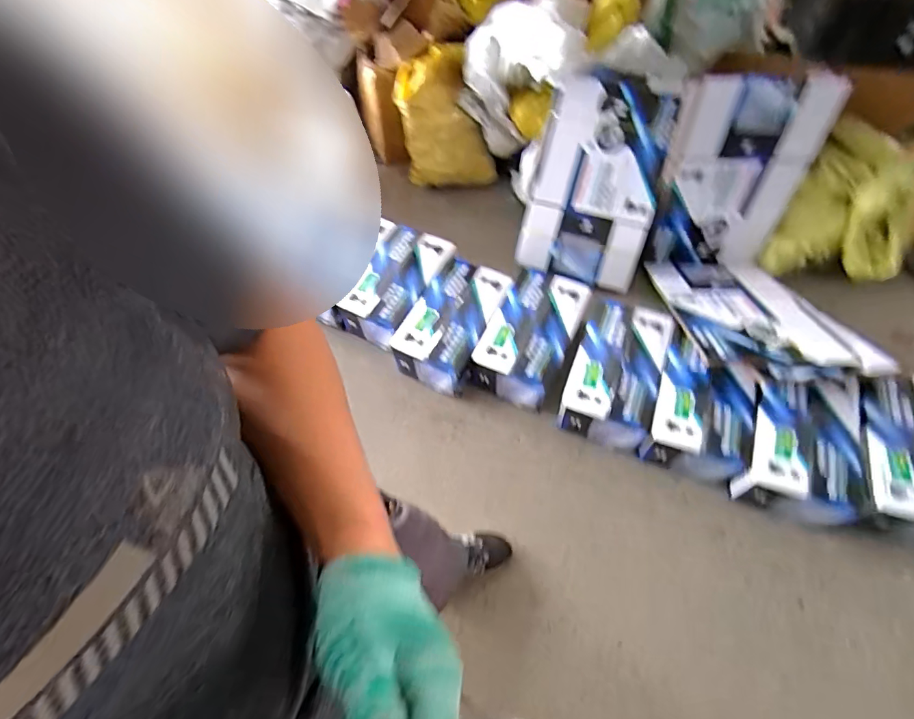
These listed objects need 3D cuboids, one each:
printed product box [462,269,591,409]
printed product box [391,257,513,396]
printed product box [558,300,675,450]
[{"bbox_3d":[0.237,-0.067,1.538,0.261,0.209,0.438,27,64,18],"label":"printed product box"},{"bbox_3d":[-0.013,-0.107,1.586,0.250,0.192,0.389,25,64,17],"label":"printed product box"},{"bbox_3d":[0.479,0.032,1.478,0.262,0.158,0.418,18,62,14],"label":"printed product box"}]

